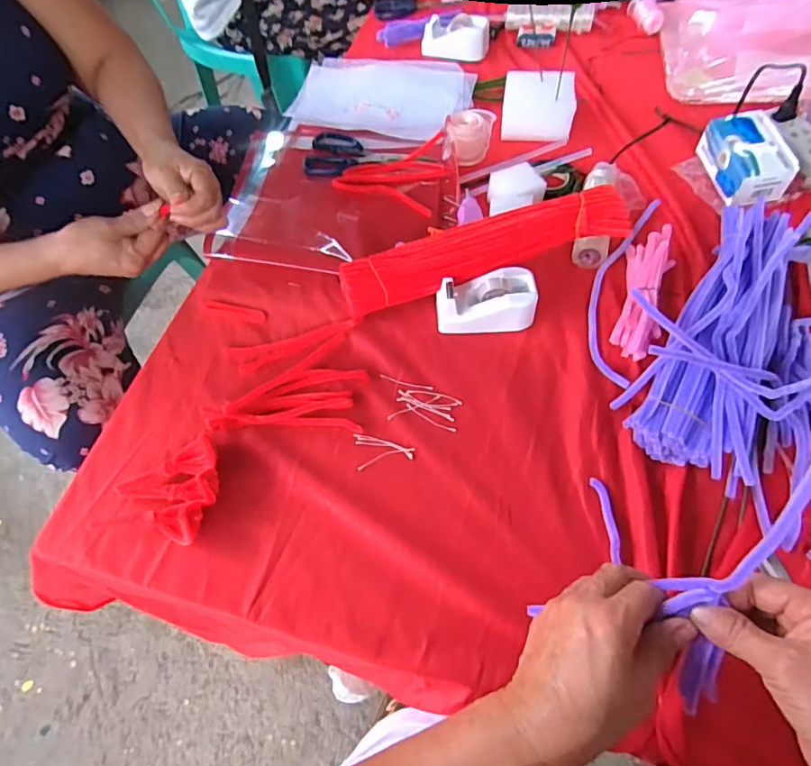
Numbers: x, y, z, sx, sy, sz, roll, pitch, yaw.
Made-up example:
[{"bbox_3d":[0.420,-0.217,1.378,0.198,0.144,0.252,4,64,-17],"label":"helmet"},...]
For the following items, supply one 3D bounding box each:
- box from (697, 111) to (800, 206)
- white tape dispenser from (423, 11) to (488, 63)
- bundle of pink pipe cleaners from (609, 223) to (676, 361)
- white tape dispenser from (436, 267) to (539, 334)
[{"bbox_3d":[0.400,-0.261,0.596,0.069,0.044,0.112,-5,59,2],"label":"box"},{"bbox_3d":[0.078,-0.534,0.793,0.102,0.045,0.054,14,62,13],"label":"white tape dispenser"},{"bbox_3d":[0.248,-0.098,0.529,0.044,0.025,0.167,17,61,15],"label":"bundle of pink pipe cleaners"},{"bbox_3d":[0.084,-0.082,0.530,0.099,0.043,0.054,-7,58,0],"label":"white tape dispenser"}]

